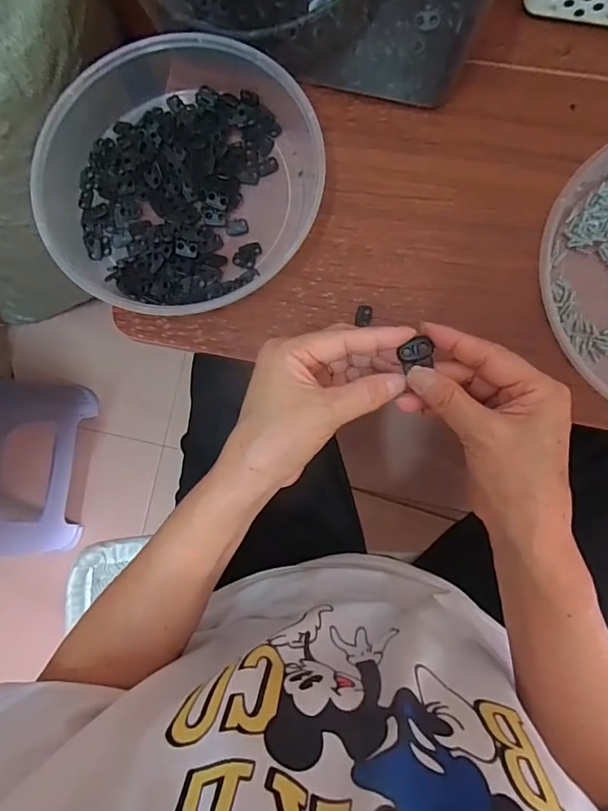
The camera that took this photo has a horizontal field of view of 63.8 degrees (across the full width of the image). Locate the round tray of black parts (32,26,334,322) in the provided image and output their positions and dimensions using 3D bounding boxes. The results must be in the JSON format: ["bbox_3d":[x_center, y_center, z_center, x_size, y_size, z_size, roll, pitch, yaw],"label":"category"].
[{"bbox_3d":[-0.099,-0.188,0.398,0.217,0.041,0.227,0,85,4],"label":"round tray of black parts"}]

